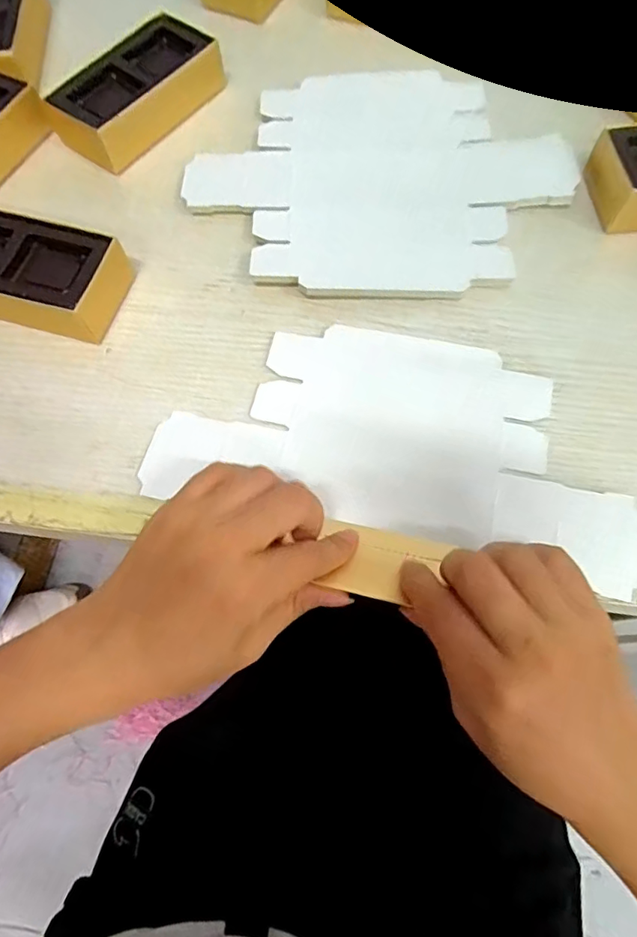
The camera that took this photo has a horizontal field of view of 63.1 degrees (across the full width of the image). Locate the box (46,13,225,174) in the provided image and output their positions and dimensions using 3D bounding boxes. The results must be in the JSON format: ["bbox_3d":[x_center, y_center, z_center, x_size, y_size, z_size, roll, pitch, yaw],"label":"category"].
[{"bbox_3d":[-0.120,-0.257,0.354,0.054,0.033,0.114,37,75,14],"label":"box"}]

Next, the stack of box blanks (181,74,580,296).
[{"bbox_3d":[0.038,-0.191,0.340,0.235,0.011,0.185,1,70,2],"label":"stack of box blanks"}]

